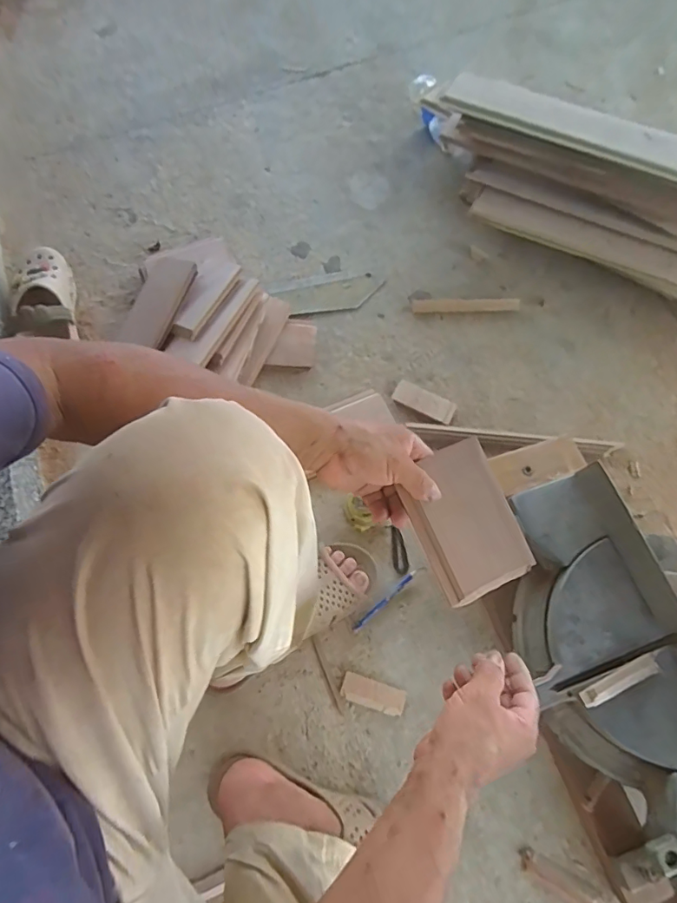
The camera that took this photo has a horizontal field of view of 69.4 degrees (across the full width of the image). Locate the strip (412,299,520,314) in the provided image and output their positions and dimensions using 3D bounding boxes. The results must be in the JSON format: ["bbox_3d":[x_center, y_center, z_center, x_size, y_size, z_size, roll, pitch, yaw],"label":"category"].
[{"bbox_3d":[0.230,-0.262,0.879,0.191,0.008,0.025,-2,69,-1],"label":"strip"}]

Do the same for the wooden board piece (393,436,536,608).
[{"bbox_3d":[0.128,0.072,0.496,0.096,0.009,0.147,-26,89,-1],"label":"wooden board piece"}]

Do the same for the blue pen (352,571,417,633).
[{"bbox_3d":[0.066,0.212,0.696,0.120,0.007,0.009,-39,74,-14],"label":"blue pen"}]

